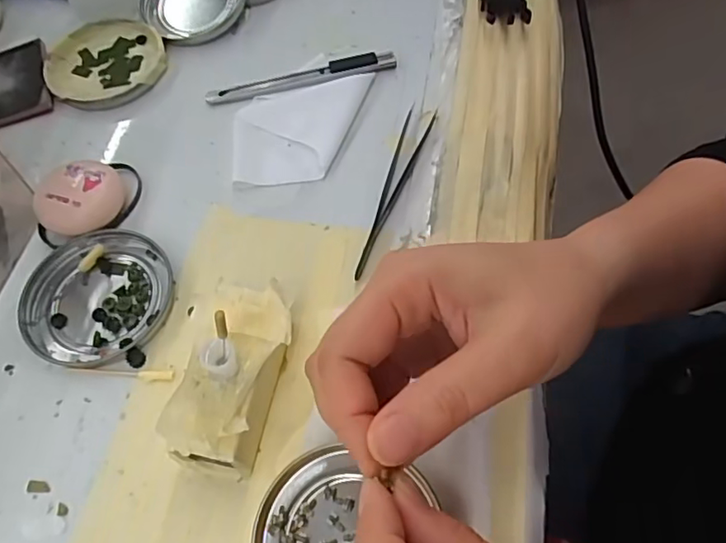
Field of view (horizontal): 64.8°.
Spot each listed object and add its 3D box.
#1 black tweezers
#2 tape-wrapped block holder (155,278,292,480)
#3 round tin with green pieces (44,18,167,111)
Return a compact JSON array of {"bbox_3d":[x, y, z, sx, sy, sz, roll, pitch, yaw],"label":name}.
[{"bbox_3d":[0.017,-0.049,0.333,0.016,0.004,0.125,16,63,13],"label":"black tweezers"},{"bbox_3d":[-0.057,0.049,0.263,0.043,0.046,0.083,4,61,7],"label":"tape-wrapped block holder"},{"bbox_3d":[-0.179,-0.144,0.399,0.082,0.013,0.079,-2,60,3],"label":"round tin with green pieces"}]

